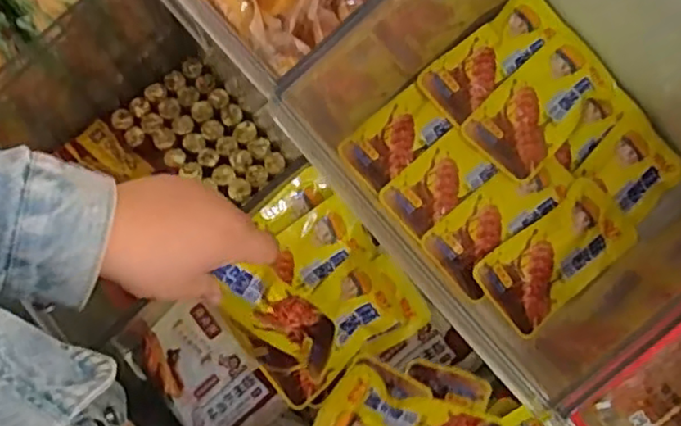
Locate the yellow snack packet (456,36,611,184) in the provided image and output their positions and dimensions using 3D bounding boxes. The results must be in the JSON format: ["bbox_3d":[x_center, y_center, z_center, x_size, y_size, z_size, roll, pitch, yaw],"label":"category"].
[{"bbox_3d":[0.173,-0.094,0.562,0.070,0.017,0.129,44,79,8],"label":"yellow snack packet"}]

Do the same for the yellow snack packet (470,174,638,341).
[{"bbox_3d":[0.181,0.034,0.541,0.134,0.008,0.069,-38,80,-10],"label":"yellow snack packet"}]

